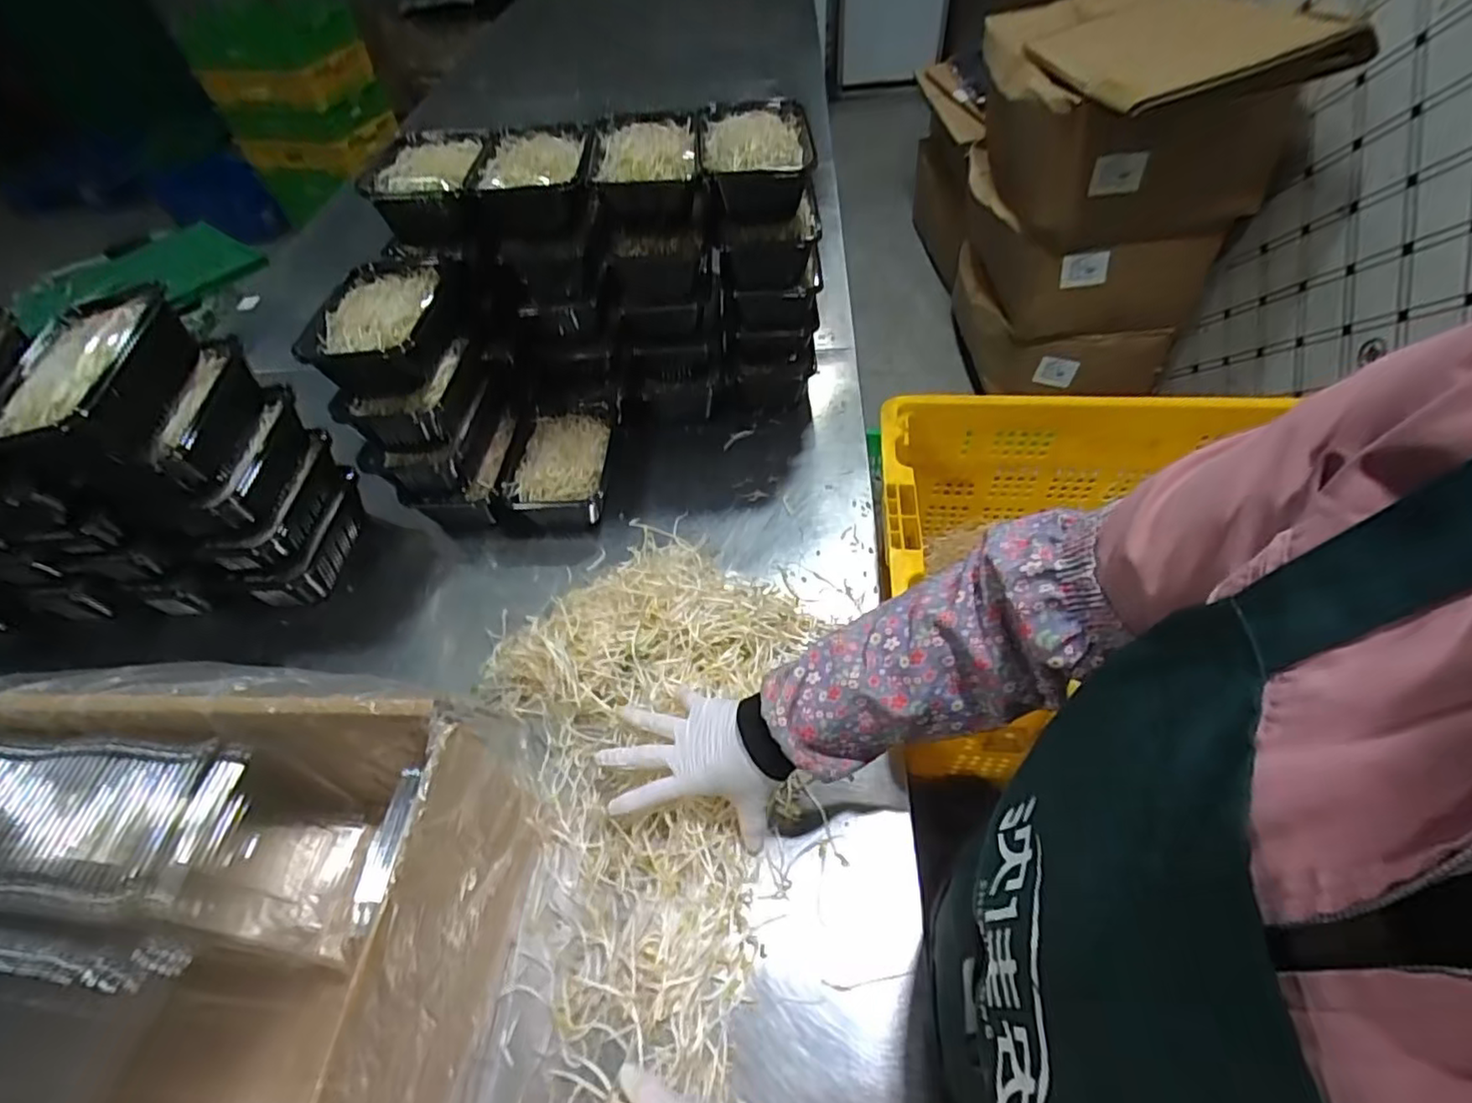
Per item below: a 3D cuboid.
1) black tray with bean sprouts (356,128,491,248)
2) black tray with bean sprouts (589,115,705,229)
[{"bbox_3d":[-0.333,-0.413,0.741,0.130,0.060,0.166,-1,52,5],"label":"black tray with bean sprouts"},{"bbox_3d":[-0.094,-0.410,0.716,0.111,0.062,0.155,-6,52,0],"label":"black tray with bean sprouts"}]

